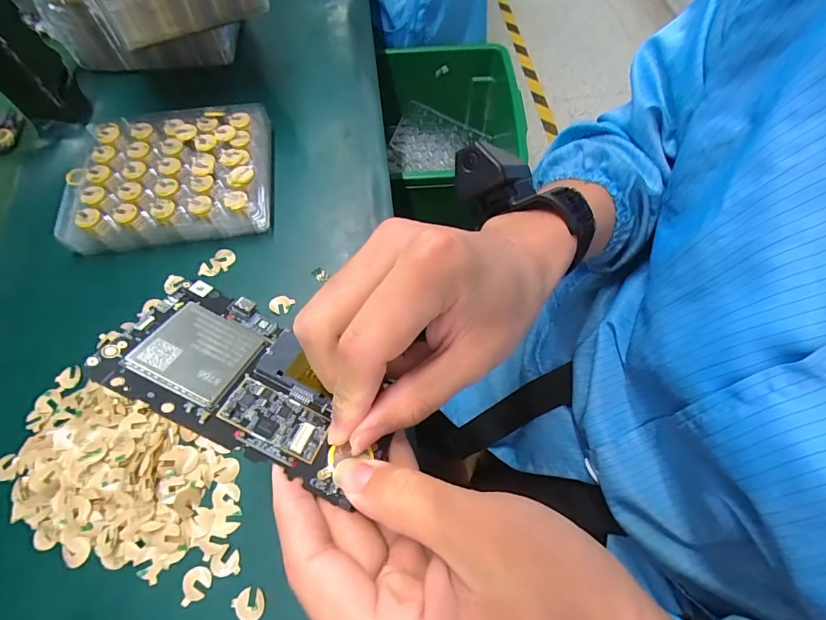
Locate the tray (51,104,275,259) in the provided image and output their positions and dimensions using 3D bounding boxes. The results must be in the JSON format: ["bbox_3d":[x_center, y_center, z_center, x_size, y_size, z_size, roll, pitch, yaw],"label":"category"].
[{"bbox_3d":[-0.231,-0.128,0.385,0.188,0.035,0.151,-9,63,-1],"label":"tray"}]

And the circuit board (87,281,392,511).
[{"bbox_3d":[-0.068,0.032,0.184,0.119,0.005,0.062,29,46,-3],"label":"circuit board"}]

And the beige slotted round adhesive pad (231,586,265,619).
[{"bbox_3d":[-0.099,0.179,0.247,0.017,0.004,0.017,-1,64,3],"label":"beige slotted round adhesive pad"}]

